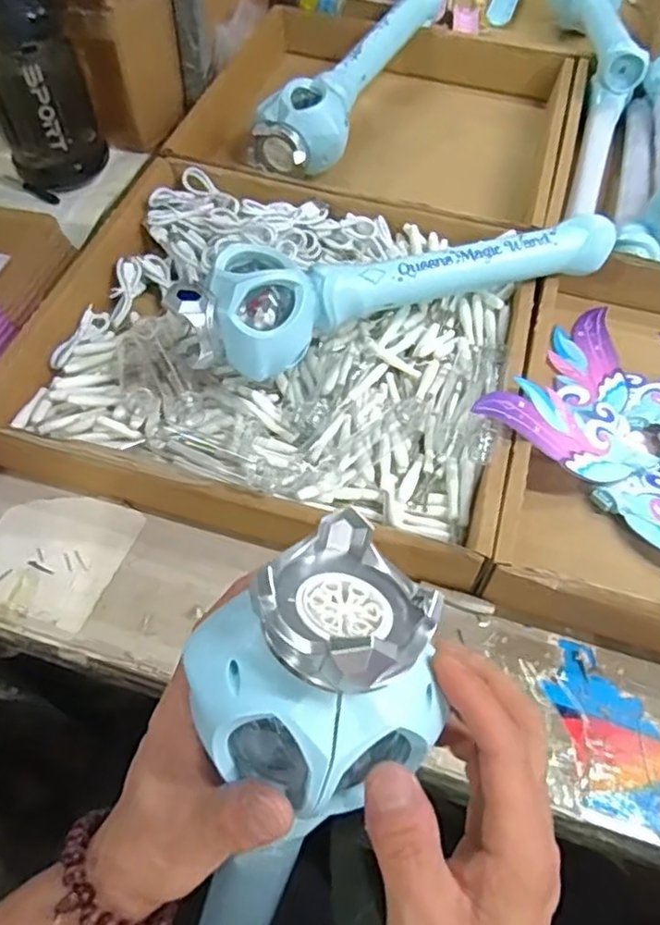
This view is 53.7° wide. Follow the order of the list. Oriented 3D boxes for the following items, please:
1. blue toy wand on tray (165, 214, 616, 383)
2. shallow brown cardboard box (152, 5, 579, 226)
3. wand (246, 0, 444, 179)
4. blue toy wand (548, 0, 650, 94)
[{"bbox_3d":[0.061,-0.146,0.526,0.354,0.075,0.081,-19,61,-15],"label":"blue toy wand on tray"},{"bbox_3d":[0.063,-0.392,0.745,0.386,0.069,0.368,17,58,7],"label":"shallow brown cardboard box"},{"bbox_3d":[0.027,-0.444,0.737,0.090,0.063,0.357,22,59,10],"label":"wand"},{"bbox_3d":[0.316,-0.534,0.788,0.087,0.073,0.313,9,57,2],"label":"blue toy wand"}]

